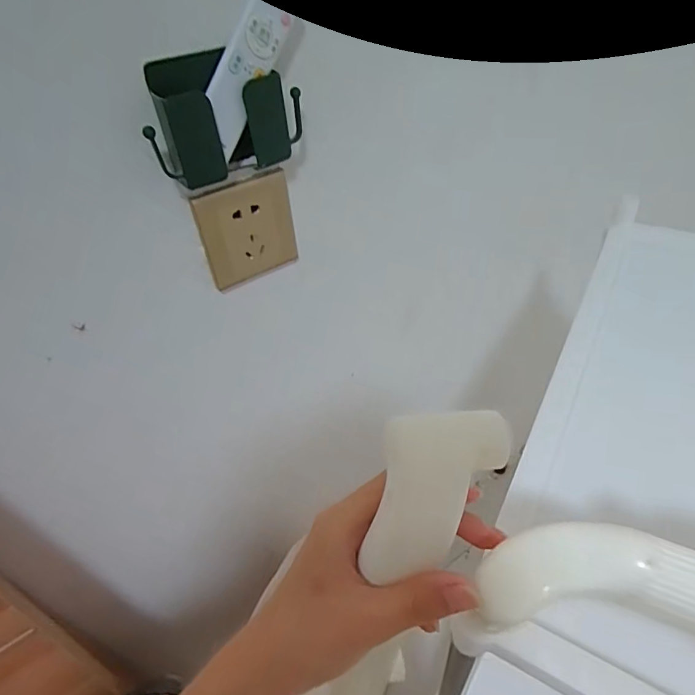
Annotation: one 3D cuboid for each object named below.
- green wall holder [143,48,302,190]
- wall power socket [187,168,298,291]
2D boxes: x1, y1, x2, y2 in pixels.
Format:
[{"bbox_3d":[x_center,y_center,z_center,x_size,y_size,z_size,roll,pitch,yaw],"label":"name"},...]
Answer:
[{"bbox_3d":[-0.090,-0.173,0.361,0.117,0.079,0.029,-26,46,-18],"label":"green wall holder"},{"bbox_3d":[-0.087,-0.103,0.435,0.084,0.088,0.005,-28,46,-20],"label":"wall power socket"}]

